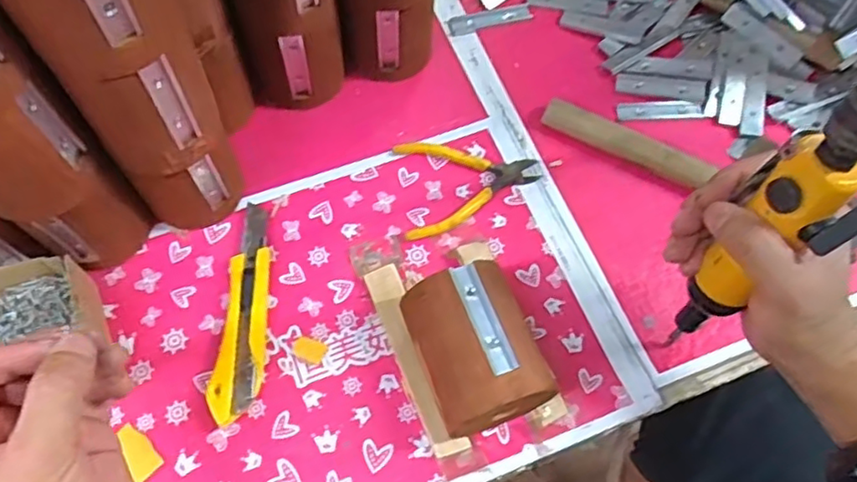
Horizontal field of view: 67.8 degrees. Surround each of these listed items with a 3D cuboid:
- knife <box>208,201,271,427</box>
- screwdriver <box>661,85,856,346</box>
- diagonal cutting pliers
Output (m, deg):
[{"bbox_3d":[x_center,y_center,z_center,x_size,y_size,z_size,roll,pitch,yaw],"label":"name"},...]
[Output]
[{"bbox_3d":[-0.139,0.053,0.491,0.035,0.019,0.169,2,65,-1],"label":"knife"},{"bbox_3d":[0.197,-0.004,0.357,0.047,0.294,0.033,18,54,7],"label":"screwdriver"},{"bbox_3d":[0.035,-0.046,0.549,0.117,0.012,0.091,-3,65,-3],"label":"diagonal cutting pliers"}]

